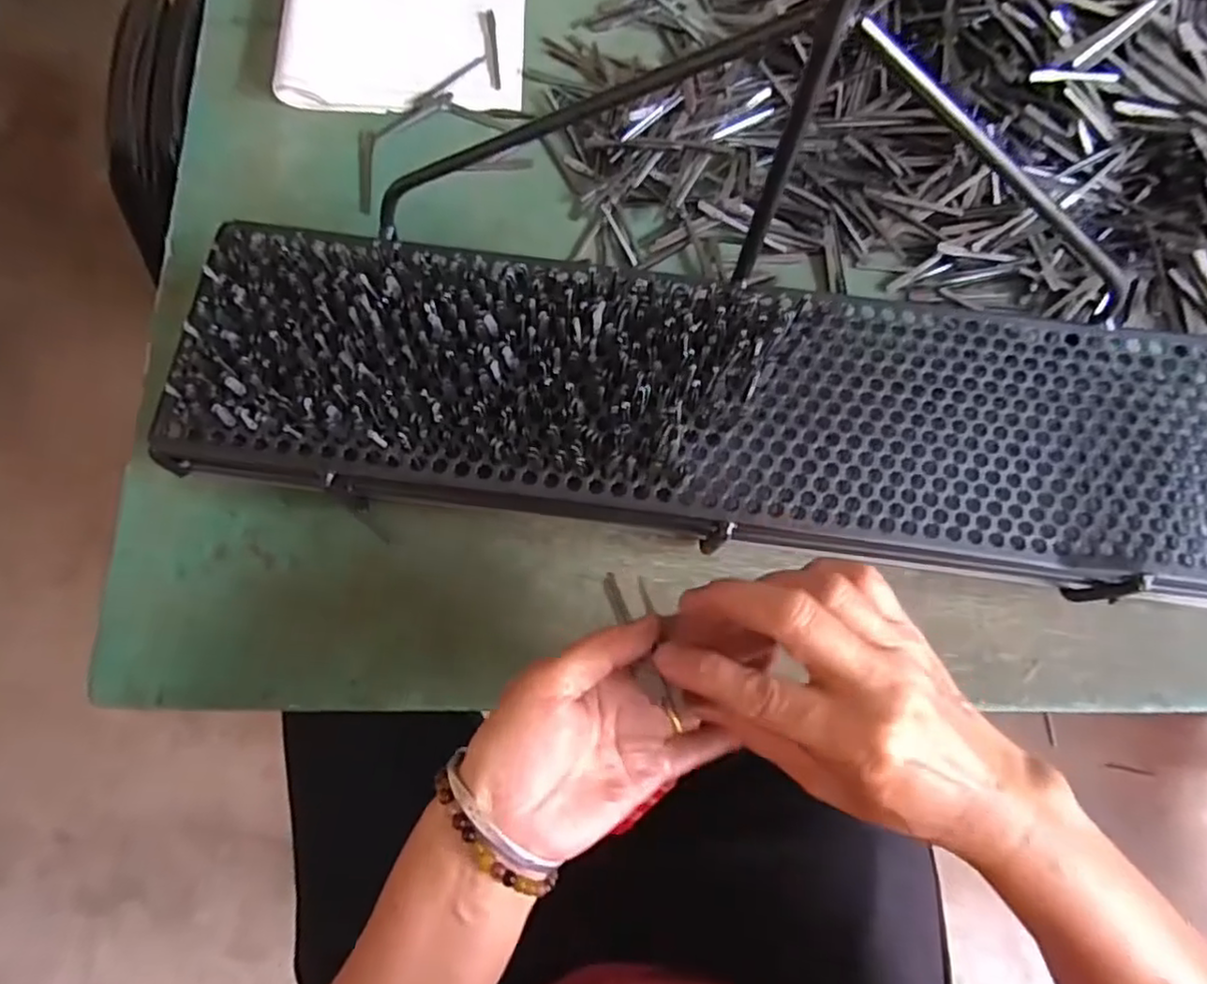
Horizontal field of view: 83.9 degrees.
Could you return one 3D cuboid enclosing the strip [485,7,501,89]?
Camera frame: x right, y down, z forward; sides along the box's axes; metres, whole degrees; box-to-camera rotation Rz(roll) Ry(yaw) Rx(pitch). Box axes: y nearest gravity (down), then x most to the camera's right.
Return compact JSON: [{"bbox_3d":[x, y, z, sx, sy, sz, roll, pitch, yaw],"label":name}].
[{"bbox_3d":[-0.081,-0.327,0.494,0.007,0.004,0.066,-7,77,-2],"label":"strip"}]

